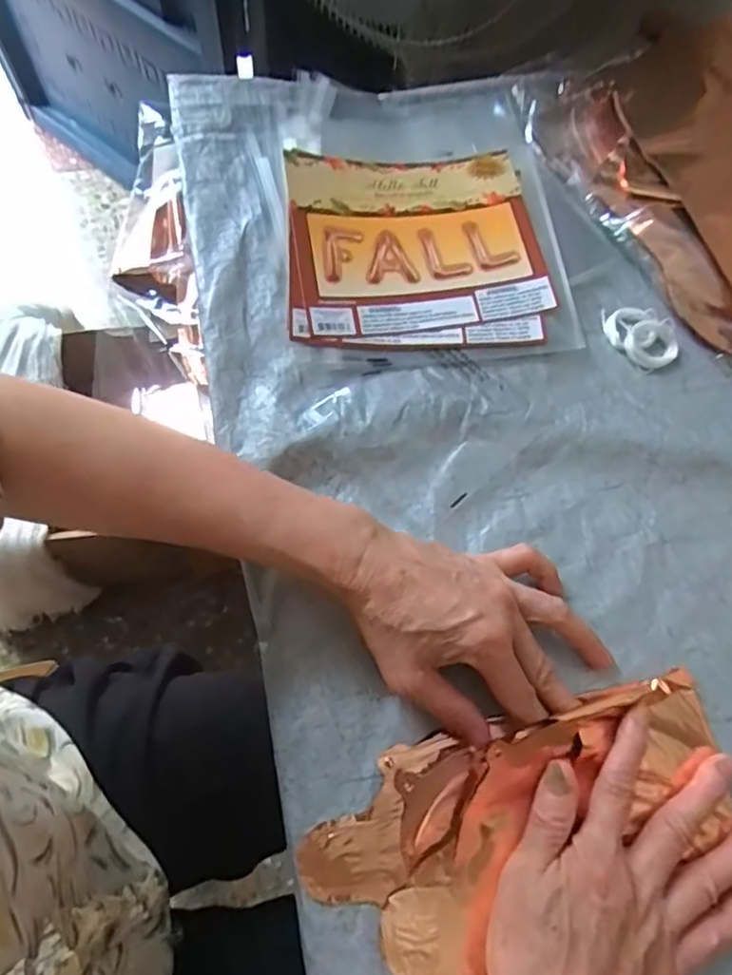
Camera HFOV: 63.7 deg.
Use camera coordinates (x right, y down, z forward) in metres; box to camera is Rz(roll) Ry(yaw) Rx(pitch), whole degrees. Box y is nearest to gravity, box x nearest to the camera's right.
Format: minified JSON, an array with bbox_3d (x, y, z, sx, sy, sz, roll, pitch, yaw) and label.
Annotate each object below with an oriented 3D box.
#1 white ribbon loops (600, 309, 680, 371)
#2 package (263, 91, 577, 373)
[{"bbox_3d":[0.208,-0.118,0.447,0.061,0.012,0.036,39,72,12],"label":"white ribbon loops"},{"bbox_3d":[0.042,-0.226,0.473,0.221,0.024,0.273,-7,69,-6],"label":"package"}]

